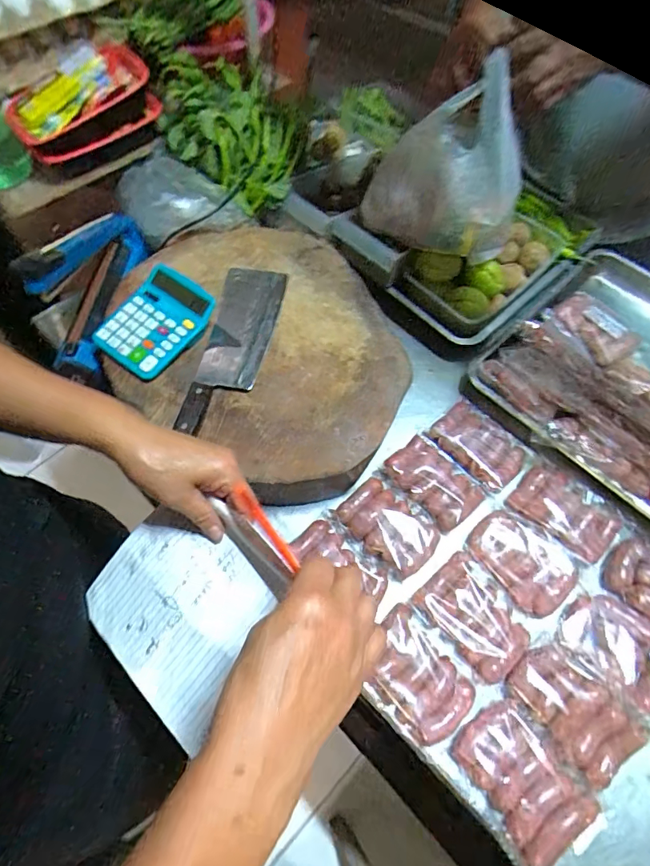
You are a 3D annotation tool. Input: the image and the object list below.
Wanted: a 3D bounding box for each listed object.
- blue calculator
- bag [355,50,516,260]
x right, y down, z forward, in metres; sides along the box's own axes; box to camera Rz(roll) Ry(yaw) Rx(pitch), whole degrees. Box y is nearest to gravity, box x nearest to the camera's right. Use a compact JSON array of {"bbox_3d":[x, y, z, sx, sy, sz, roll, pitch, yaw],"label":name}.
[{"bbox_3d":[-0.236,-0.155,0.632,0.118,0.033,0.150,31,68,15],"label":"blue calculator"},{"bbox_3d":[0.172,-0.378,0.649,0.210,0.177,0.131,24,66,13],"label":"bag"}]

